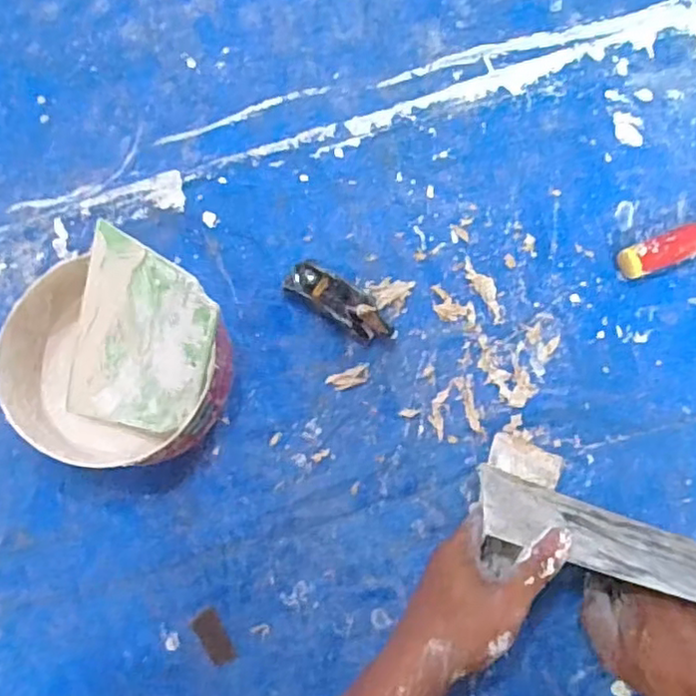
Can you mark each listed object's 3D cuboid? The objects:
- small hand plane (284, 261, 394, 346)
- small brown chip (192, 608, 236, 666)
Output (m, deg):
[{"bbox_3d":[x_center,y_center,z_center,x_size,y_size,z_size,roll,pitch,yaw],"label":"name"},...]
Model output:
[{"bbox_3d":[-0.007,-0.041,0.572,0.098,0.030,0.033,35,85,8],"label":"small hand plane"},{"bbox_3d":[-0.112,0.244,0.561,0.022,0.004,0.045,-31,81,-2],"label":"small brown chip"}]

